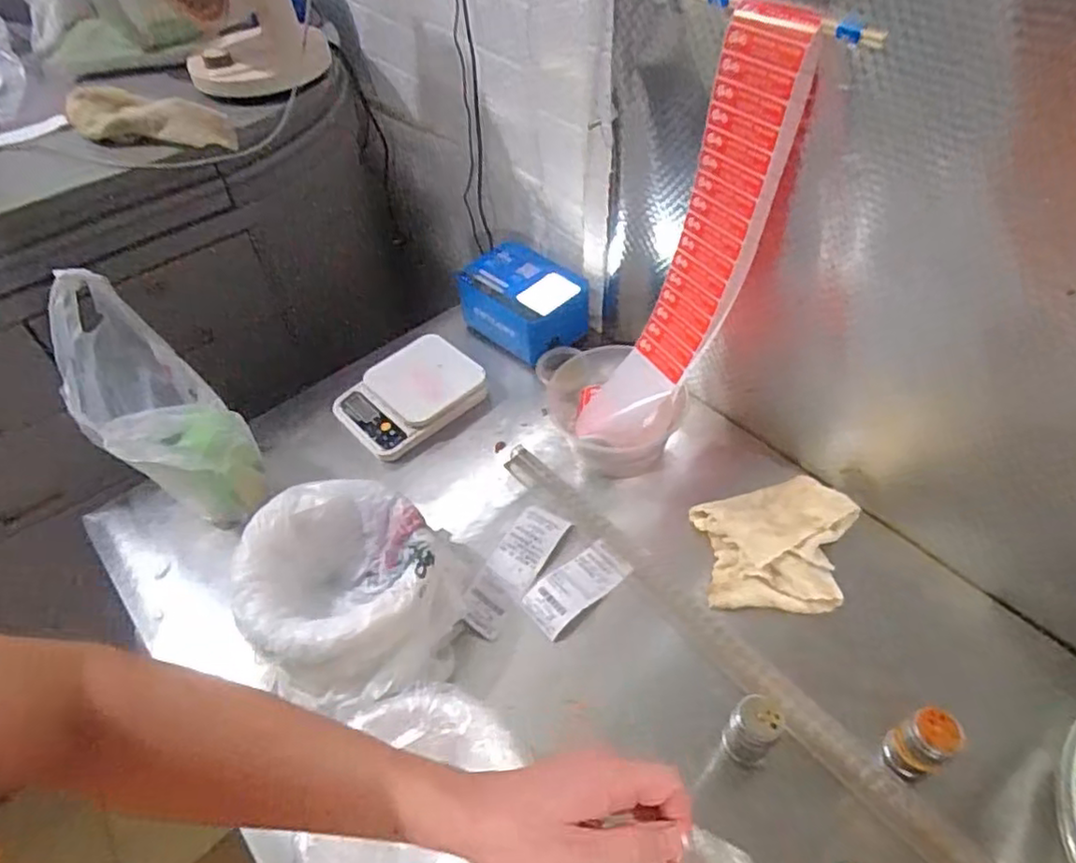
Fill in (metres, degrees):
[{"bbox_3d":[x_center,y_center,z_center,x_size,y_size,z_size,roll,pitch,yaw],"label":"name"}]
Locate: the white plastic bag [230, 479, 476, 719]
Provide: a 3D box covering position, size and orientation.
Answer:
[{"bbox_3d":[-0.191,0.163,0.711,0.219,0.124,0.203,8,51,10],"label":"white plastic bag"}]

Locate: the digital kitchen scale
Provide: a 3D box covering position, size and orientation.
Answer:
[{"bbox_3d":[-0.182,-0.054,0.961,0.193,0.052,0.145,-36,57,-24],"label":"digital kitchen scale"}]

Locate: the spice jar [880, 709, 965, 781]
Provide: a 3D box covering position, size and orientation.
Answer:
[{"bbox_3d":[0.343,0.281,0.611,0.040,0.091,0.041,-2,50,2],"label":"spice jar"}]

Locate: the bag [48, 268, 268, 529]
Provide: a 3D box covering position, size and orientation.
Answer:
[{"bbox_3d":[-0.439,-0.015,0.781,0.205,0.249,0.125,31,58,26],"label":"bag"}]

